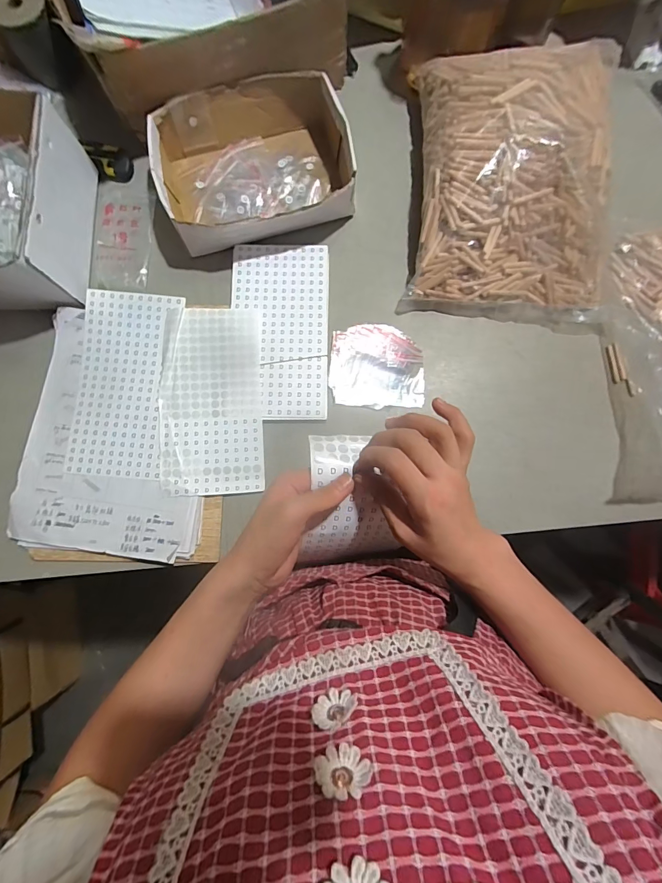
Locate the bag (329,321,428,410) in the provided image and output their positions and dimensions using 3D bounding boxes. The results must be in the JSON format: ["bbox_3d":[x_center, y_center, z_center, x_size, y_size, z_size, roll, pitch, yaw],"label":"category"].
[{"bbox_3d":[0.059,-0.097,0.488,0.118,0.012,0.106,-1,81,0],"label":"bag"}]

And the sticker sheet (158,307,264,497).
[{"bbox_3d":[-0.147,-0.051,0.473,0.122,0.007,0.227,-2,86,-6],"label":"sticker sheet"}]

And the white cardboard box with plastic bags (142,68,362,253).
[{"bbox_3d":[-0.099,-0.357,0.501,0.243,0.060,0.200,-20,82,-3],"label":"white cardboard box with plastic bags"}]

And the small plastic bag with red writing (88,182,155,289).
[{"bbox_3d":[-0.279,-0.277,0.512,0.076,0.013,0.148,1,81,0],"label":"small plastic bag with red writing"}]

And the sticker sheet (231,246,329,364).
[{"bbox_3d":[-0.066,-0.182,0.500,0.124,0.004,0.158,1,81,-2],"label":"sticker sheet"}]

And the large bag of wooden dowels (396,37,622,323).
[{"bbox_3d":[0.235,-0.333,0.481,0.256,0.095,0.333,5,81,1],"label":"large bag of wooden dowels"}]

